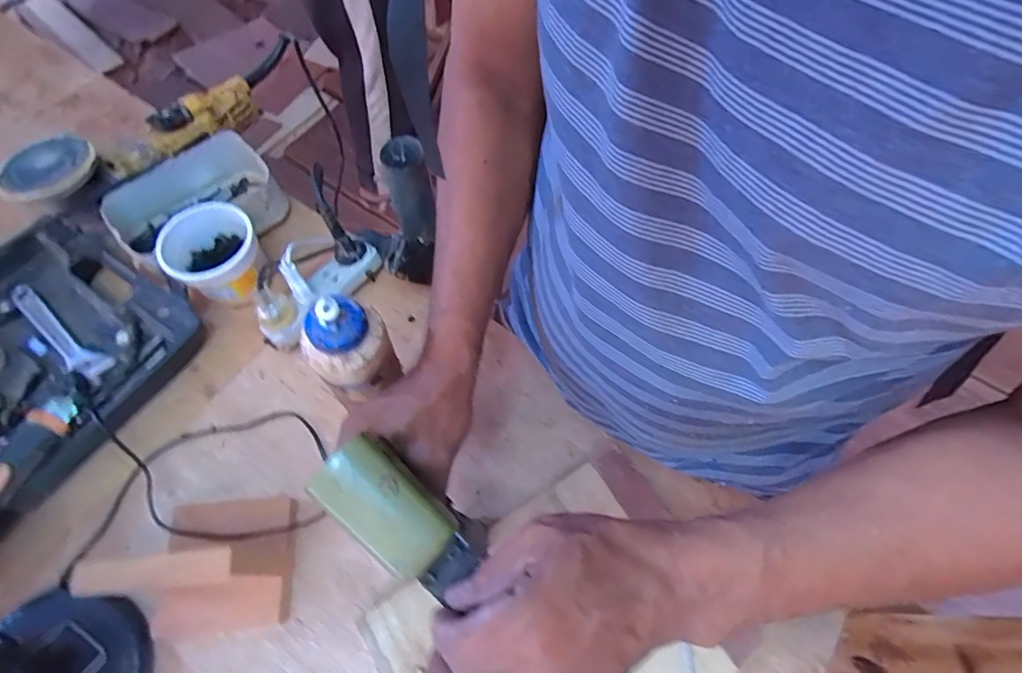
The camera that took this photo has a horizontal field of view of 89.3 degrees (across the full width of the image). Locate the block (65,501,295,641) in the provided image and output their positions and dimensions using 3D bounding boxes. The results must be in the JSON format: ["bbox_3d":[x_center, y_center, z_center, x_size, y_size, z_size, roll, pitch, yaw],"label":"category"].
[{"bbox_3d":[-0.240,0.175,0.404,0.106,0.121,0.105,-4,64,-3],"label":"block"}]

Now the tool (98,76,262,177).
[{"bbox_3d":[-0.399,-0.250,0.643,0.058,0.063,0.196,38,65,16],"label":"tool"}]

